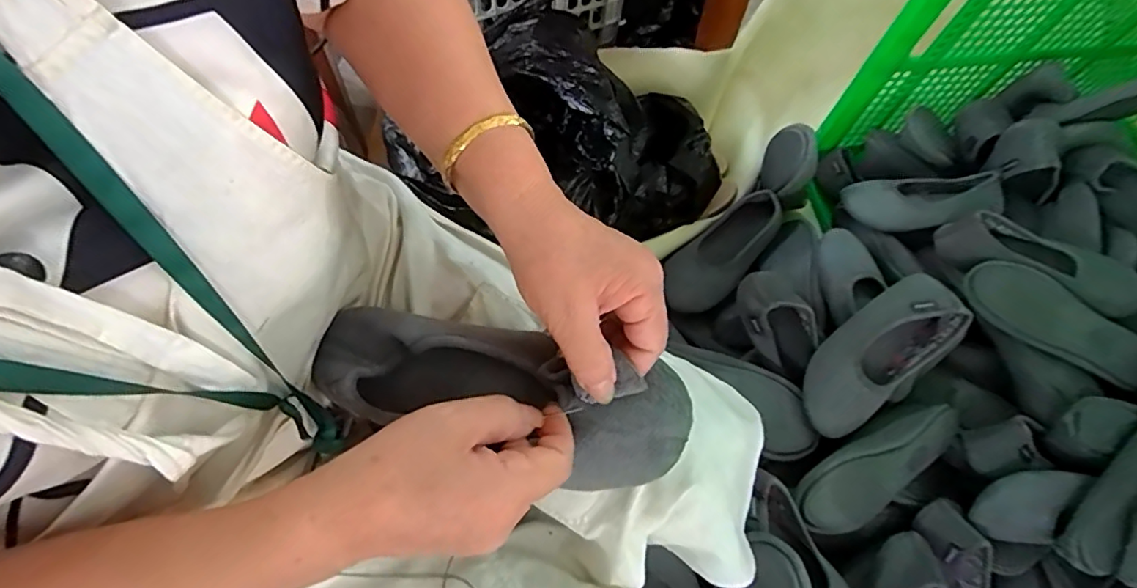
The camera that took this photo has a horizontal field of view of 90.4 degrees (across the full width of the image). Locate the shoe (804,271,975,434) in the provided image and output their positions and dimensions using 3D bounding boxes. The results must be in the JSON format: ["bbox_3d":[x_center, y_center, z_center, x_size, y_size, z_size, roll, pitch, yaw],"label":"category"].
[{"bbox_3d":[0.381,0.075,0.701,0.227,0.090,0.104,-34,74,-16],"label":"shoe"}]

